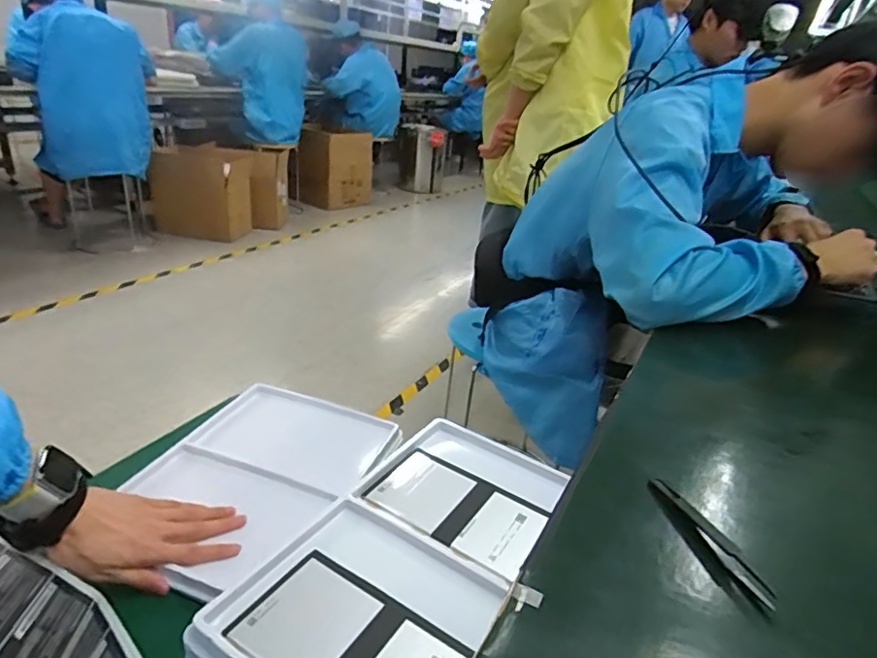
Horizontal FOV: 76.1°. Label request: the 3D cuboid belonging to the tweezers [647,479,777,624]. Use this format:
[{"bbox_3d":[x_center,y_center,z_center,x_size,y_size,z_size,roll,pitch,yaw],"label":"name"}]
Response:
[{"bbox_3d":[0.163,0.126,0.347,0.014,0.018,0.104,-1,27,-15],"label":"tweezers"}]

